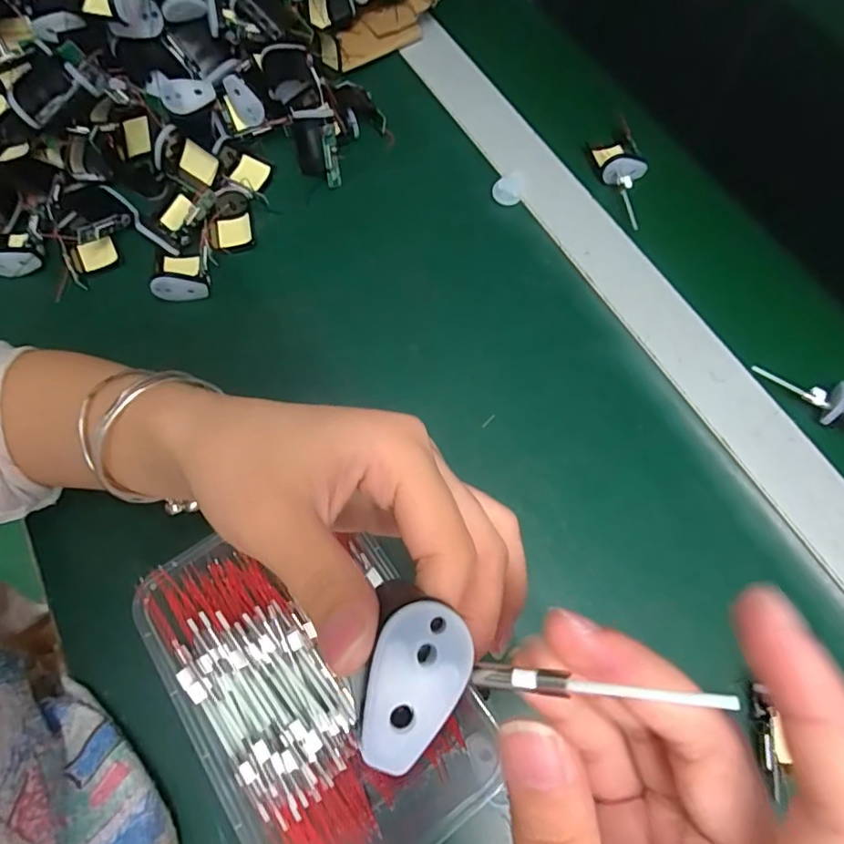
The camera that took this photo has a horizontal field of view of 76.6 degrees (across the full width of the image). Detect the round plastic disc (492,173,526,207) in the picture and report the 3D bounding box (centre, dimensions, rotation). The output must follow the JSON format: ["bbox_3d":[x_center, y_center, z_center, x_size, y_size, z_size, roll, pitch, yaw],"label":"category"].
[{"bbox_3d":[0.067,-0.179,0.411,0.026,0.006,0.024,0,68,0],"label":"round plastic disc"}]

